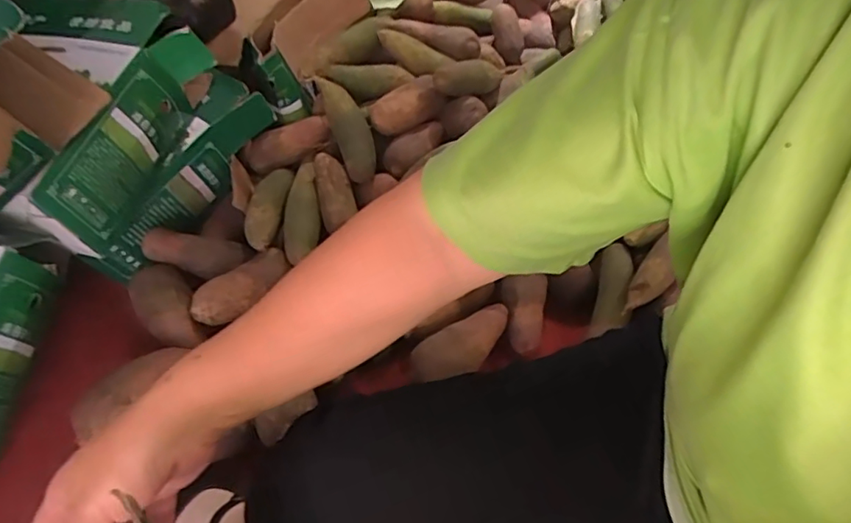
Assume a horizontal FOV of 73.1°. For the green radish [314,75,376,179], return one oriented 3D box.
[{"bbox_3d":[-0.123,-0.224,0.933,0.061,0.047,0.186,-18,81,-17],"label":"green radish"}]

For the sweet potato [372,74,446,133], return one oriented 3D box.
[{"bbox_3d":[-0.030,-0.264,0.976,0.126,0.072,0.055,-28,55,-24],"label":"sweet potato"}]

